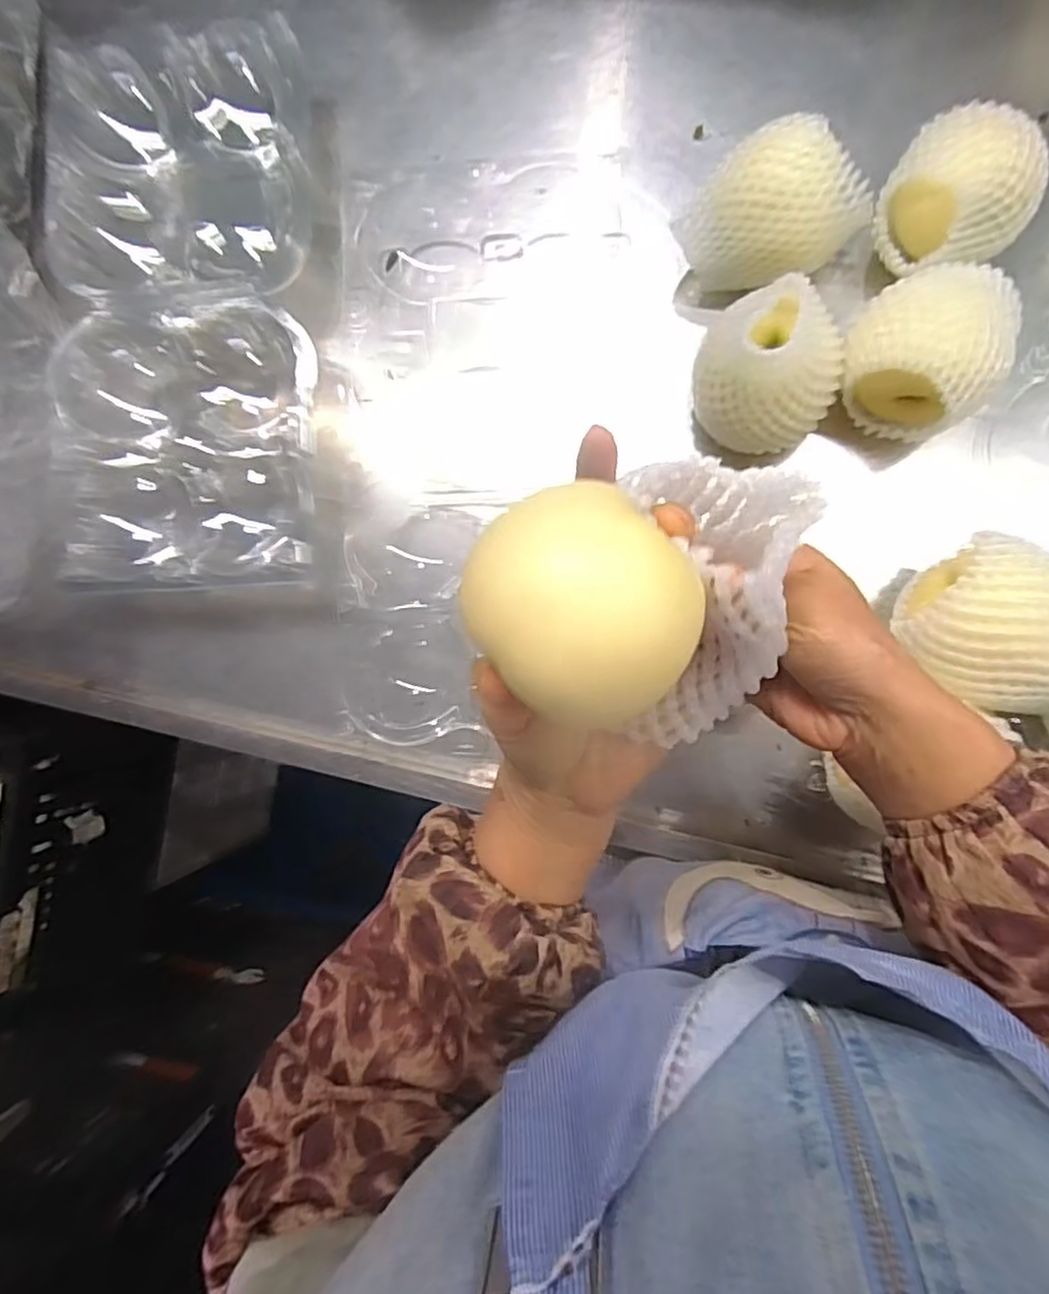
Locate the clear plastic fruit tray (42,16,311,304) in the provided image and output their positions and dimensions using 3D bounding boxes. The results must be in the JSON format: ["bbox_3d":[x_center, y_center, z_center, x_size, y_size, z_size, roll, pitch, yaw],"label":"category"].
[{"bbox_3d":[-0.243,-0.345,0.503,0.187,0.069,0.181,0,88,9],"label":"clear plastic fruit tray"}]

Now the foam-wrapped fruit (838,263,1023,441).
[{"bbox_3d":[0.242,-0.180,0.417,0.086,0.091,0.087,0,88,9],"label":"foam-wrapped fruit"}]

